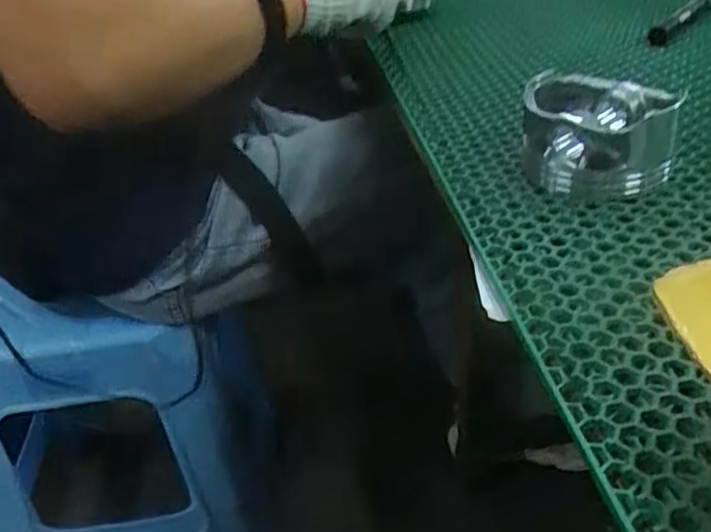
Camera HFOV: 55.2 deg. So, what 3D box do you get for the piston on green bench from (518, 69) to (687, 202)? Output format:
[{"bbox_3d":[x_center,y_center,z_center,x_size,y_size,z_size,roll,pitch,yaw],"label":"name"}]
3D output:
[{"bbox_3d":[0.144,-0.079,0.405,0.088,0.045,0.083,7,37,18],"label":"piston on green bench"}]

